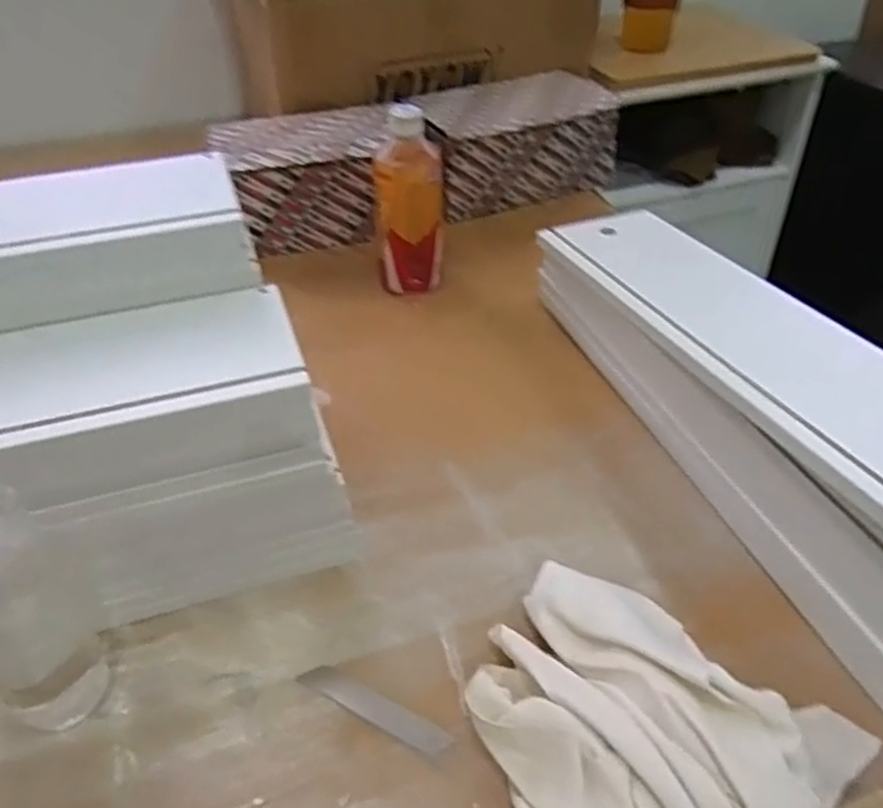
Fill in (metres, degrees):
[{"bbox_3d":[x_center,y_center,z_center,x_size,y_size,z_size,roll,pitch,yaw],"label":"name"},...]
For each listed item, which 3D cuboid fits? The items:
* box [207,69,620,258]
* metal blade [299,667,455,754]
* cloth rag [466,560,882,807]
[{"bbox_3d":[-0.022,-0.291,0.938,0.468,0.111,0.151,-16,40,-18],"label":"box"},{"bbox_3d":[-0.039,0.177,0.457,0.097,0.004,0.017,19,42,24],"label":"metal blade"},{"bbox_3d":[0.120,0.184,0.406,0.208,0.054,0.212,3,38,6],"label":"cloth rag"}]

